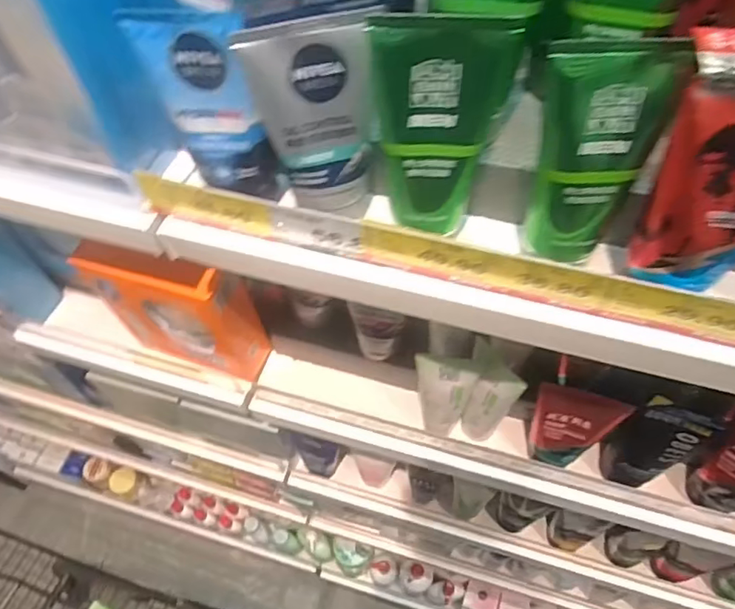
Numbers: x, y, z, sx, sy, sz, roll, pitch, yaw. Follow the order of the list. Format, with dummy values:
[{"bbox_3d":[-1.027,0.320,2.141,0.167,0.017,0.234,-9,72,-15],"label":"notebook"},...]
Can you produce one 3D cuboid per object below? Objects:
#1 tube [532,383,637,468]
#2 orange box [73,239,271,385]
[{"bbox_3d":[0.185,0.115,0.514,0.070,0.102,0.032,20,60,14],"label":"tube"},{"bbox_3d":[-0.191,0.005,0.563,0.143,0.190,0.048,11,58,9],"label":"orange box"}]

